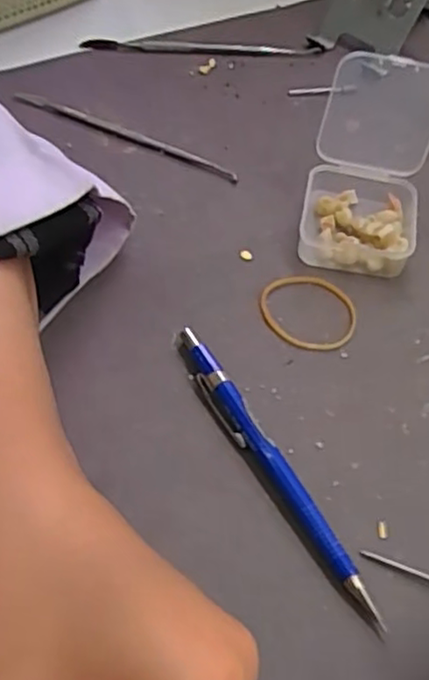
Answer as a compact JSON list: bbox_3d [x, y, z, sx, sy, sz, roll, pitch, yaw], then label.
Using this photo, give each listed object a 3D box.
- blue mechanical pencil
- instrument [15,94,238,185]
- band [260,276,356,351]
[{"bbox_3d":[0.020,0.046,0.262,0.011,0.011,0.133,-22,56,-20],"label":"blue mechanical pencil"},{"bbox_3d":[-0.052,-0.119,0.394,0.147,0.010,0.007,23,54,16],"label":"instrument"},{"bbox_3d":[0.043,-0.014,0.315,0.044,0.005,0.044,2,51,-2],"label":"band"}]

